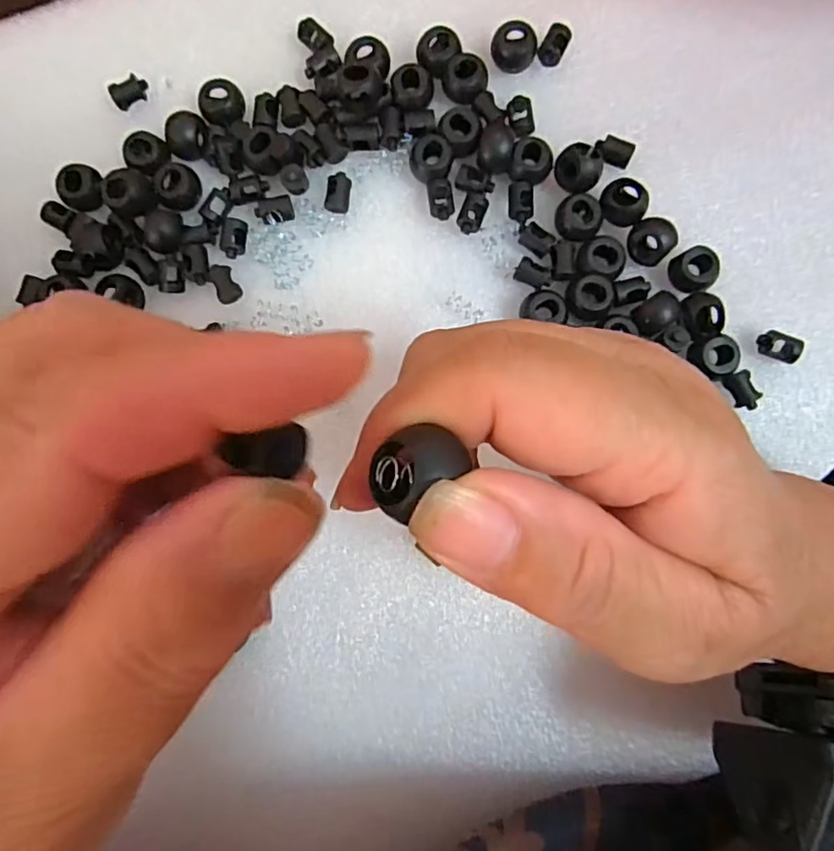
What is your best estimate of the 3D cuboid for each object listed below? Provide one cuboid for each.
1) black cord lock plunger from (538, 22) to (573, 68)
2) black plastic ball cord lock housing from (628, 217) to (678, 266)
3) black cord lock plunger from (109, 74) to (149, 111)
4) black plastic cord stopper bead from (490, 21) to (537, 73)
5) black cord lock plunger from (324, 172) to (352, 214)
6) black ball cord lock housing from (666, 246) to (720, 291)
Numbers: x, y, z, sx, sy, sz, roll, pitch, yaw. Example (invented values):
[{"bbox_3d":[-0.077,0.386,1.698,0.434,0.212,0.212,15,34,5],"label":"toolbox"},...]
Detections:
[{"bbox_3d":[0.055,-0.152,0.238,0.009,0.009,0.015,32,86,5],"label":"black cord lock plunger"},{"bbox_3d":[0.089,-0.070,0.226,0.016,0.014,0.016,0,84,2],"label":"black plastic ball cord lock housing"},{"bbox_3d":[-0.118,-0.137,0.244,0.015,0.009,0.007,-32,84,-2],"label":"black cord lock plunger"},{"bbox_3d":[0.039,-0.150,0.236,0.017,0.011,0.017,0,84,2],"label":"black plastic cord stopper bead"},{"bbox_3d":[-0.032,-0.093,0.236,0.009,0.006,0.016,7,84,3],"label":"black cord lock plunger"},{"bbox_3d":[0.106,-0.059,0.226,0.016,0.013,0.016,0,84,2],"label":"black ball cord lock housing"}]

